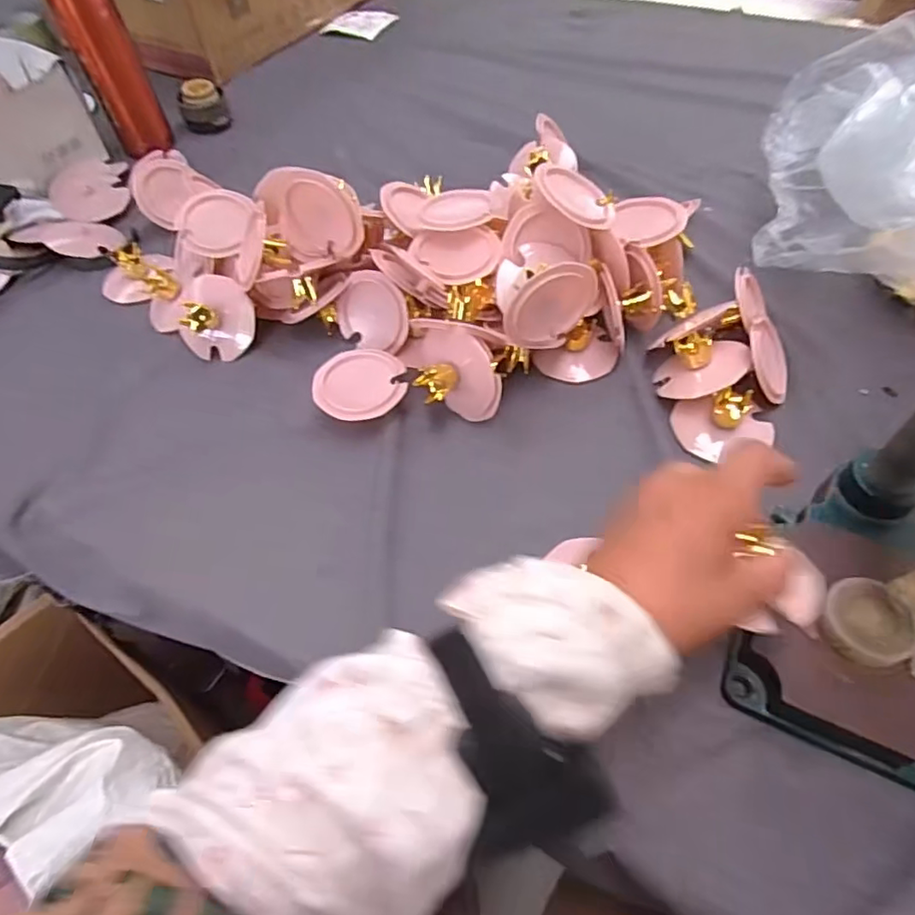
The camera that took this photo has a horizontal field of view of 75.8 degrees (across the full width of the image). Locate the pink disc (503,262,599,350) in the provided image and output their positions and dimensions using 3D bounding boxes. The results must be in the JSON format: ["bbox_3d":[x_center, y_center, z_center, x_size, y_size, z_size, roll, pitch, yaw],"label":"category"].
[{"bbox_3d":[0.071,-0.113,0.455,0.077,0.080,0.014,-22,57,-12],"label":"pink disc"}]

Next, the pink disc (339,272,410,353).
[{"bbox_3d":[-0.077,-0.131,0.526,0.074,0.067,0.008,14,27,28],"label":"pink disc"}]

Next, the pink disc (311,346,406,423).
[{"bbox_3d":[-0.080,-0.062,0.482,0.073,0.007,0.069,0,64,0],"label":"pink disc"}]

